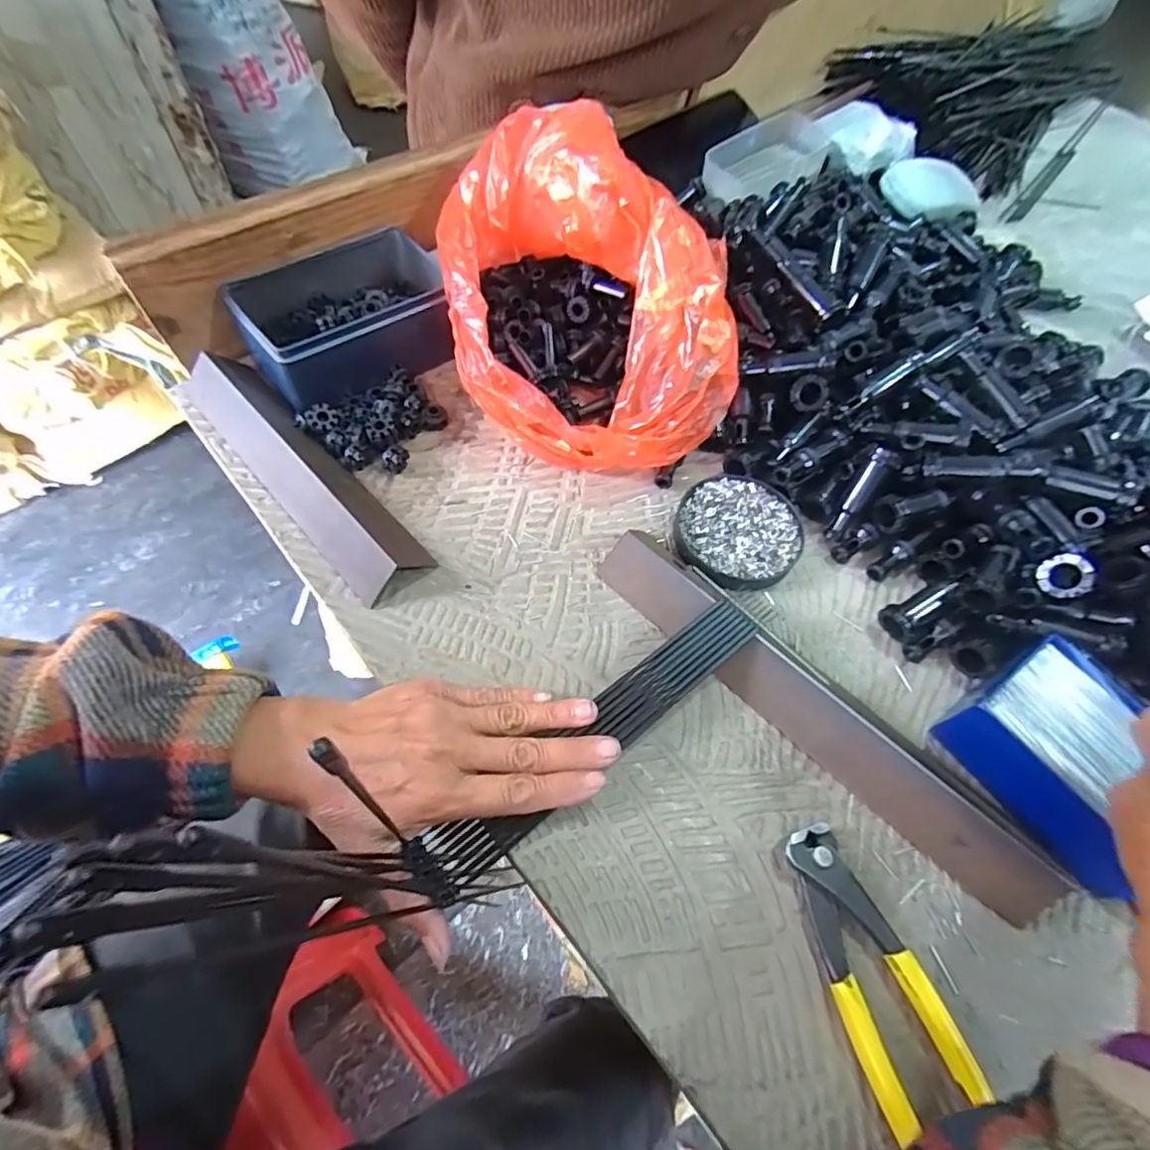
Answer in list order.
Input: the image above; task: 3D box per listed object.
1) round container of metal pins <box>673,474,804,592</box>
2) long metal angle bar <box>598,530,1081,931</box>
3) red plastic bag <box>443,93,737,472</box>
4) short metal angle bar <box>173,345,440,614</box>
[{"bbox_3d":[0.108,-0.028,0.388,0.084,0.017,0.080,2,58,-3],"label":"round container of metal pins"},{"bbox_3d":[0.128,0.071,0.326,0.278,0.030,0.033,41,64,19],"label":"long metal angle bar"},{"bbox_3d":[0.004,-0.186,0.403,0.172,0.142,0.216,-11,60,-11],"label":"red plastic bag"},{"bbox_3d":[-0.184,-0.077,0.384,0.051,0.030,0.232,-38,68,-24],"label":"short metal angle bar"}]

